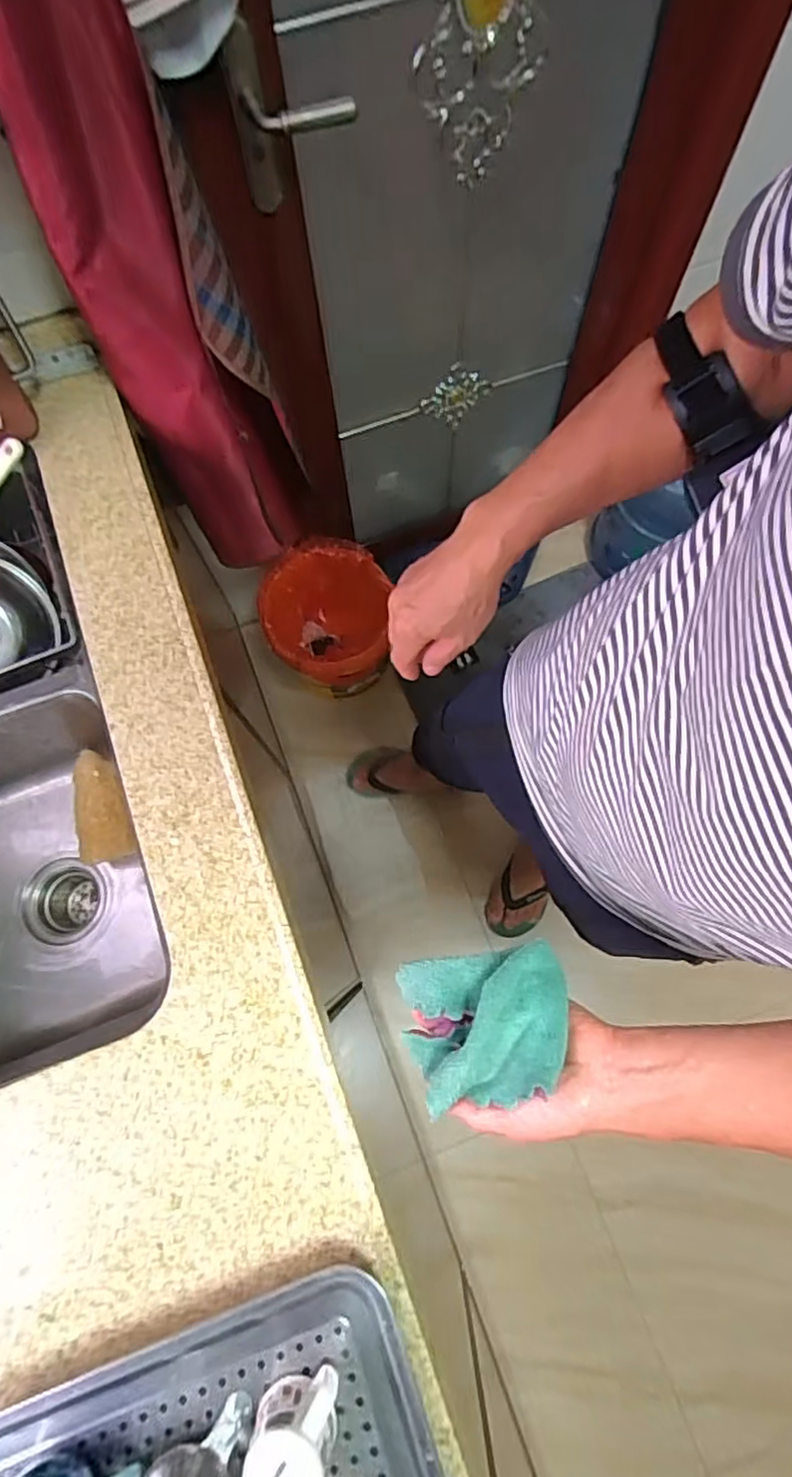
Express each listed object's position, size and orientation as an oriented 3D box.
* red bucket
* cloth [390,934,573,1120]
[{"bbox_3d":[-0.137,-0.242,1.379,0.259,0.223,0.295,4,73,3],"label":"red bucket"},{"bbox_3d":[0.060,0.196,0.441,0.116,0.031,0.092,-19,60,19],"label":"cloth"}]

